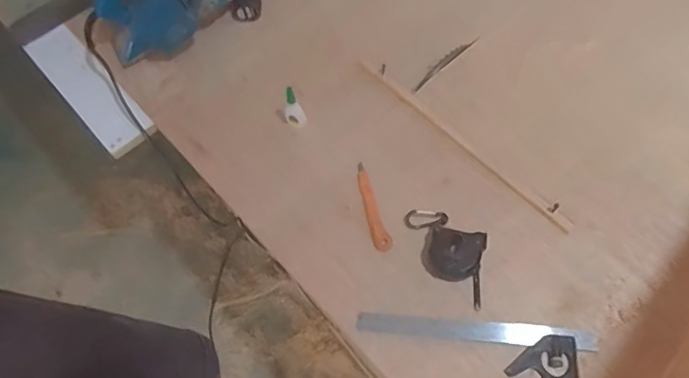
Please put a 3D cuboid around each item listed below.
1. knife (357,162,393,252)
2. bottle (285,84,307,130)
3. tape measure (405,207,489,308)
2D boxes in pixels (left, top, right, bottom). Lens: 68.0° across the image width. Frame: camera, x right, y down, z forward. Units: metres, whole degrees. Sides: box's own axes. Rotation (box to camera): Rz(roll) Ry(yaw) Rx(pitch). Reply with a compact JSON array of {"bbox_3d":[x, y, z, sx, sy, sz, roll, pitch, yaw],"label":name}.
[{"bbox_3d":[0.040,0.026,0.759,0.025,0.009,0.144,-15,64,-3],"label":"knife"},{"bbox_3d":[-0.077,-0.125,0.798,0.024,0.088,0.022,36,71,19],"label":"bottle"},{"bbox_3d":[0.146,0.081,0.705,0.149,0.047,0.079,37,72,20],"label":"tape measure"}]

